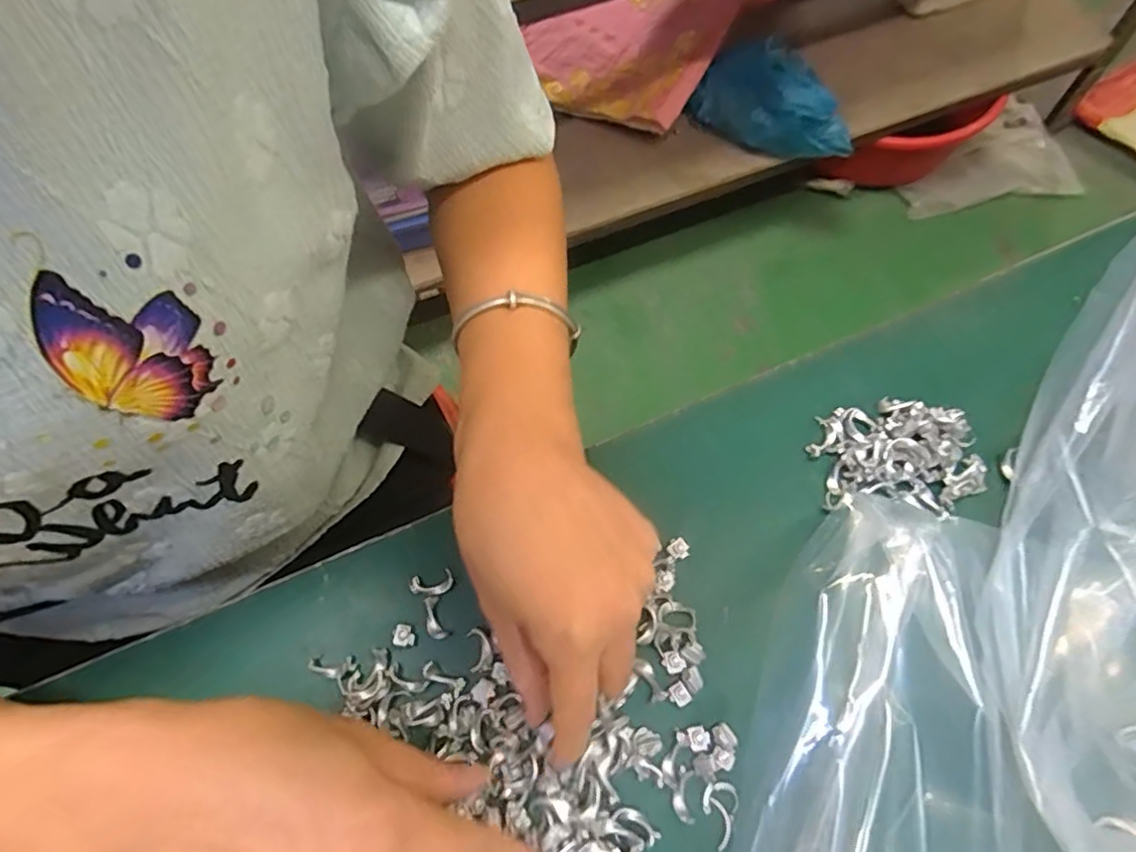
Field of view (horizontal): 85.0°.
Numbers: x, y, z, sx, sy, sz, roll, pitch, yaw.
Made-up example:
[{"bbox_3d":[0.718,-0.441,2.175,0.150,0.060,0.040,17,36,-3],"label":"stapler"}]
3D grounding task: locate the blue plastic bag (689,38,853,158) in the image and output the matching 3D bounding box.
[{"bbox_3d":[0.341,-0.523,1.032,0.119,0.124,0.270,-39,70,-14],"label":"blue plastic bag"}]

